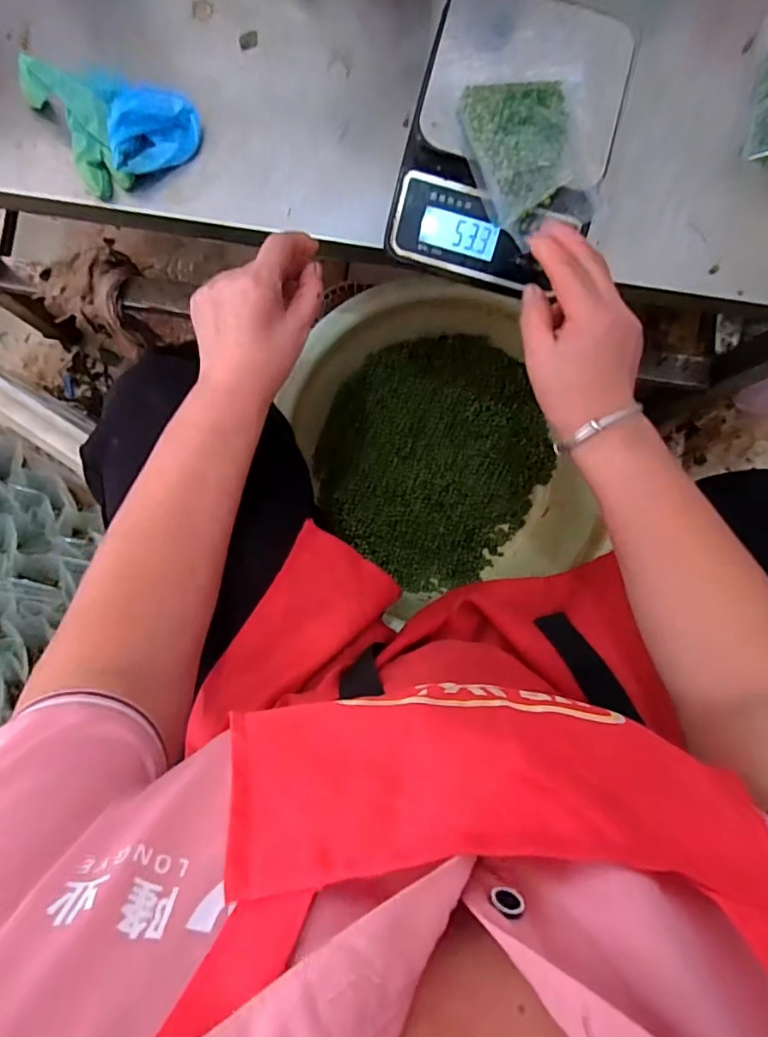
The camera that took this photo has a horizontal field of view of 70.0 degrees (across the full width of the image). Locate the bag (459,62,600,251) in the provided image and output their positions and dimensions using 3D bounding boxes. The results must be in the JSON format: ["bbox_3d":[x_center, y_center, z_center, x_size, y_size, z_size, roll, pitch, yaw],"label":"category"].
[{"bbox_3d":[0.110,-0.261,0.389,0.094,0.027,0.135,-8,87,-4],"label":"bag"}]

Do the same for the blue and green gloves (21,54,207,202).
[{"bbox_3d":[-0.207,-0.315,0.422,0.108,0.046,0.099,-29,88,-5],"label":"blue and green gloves"}]

